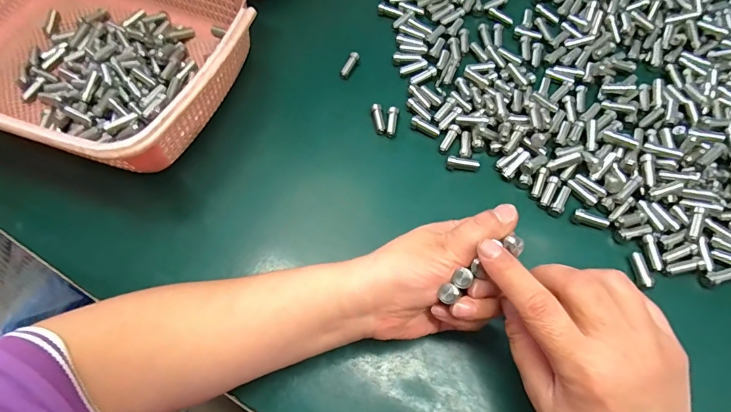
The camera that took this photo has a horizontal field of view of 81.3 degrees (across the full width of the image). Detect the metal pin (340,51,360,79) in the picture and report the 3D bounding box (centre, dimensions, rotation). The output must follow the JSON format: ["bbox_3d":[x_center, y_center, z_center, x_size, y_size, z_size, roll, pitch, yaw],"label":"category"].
[{"bbox_3d":[-0.015,-0.134,0.404,0.008,0.010,0.027,25,69,13],"label":"metal pin"}]

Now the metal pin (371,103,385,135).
[{"bbox_3d":[0.012,-0.077,0.377,0.009,0.008,0.029,-12,66,-3],"label":"metal pin"}]

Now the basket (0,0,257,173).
[{"bbox_3d":[-0.244,-0.144,0.375,0.288,0.081,0.215,18,68,10],"label":"basket"}]

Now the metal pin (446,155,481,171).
[{"bbox_3d":[0.082,-0.035,0.356,0.027,0.008,0.010,5,66,4],"label":"metal pin"}]

